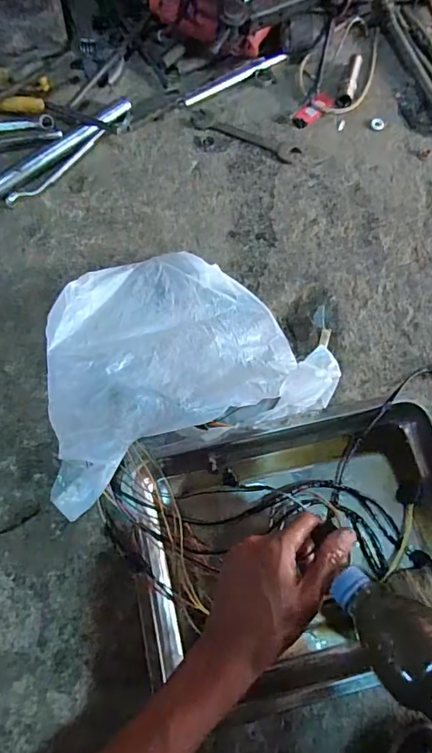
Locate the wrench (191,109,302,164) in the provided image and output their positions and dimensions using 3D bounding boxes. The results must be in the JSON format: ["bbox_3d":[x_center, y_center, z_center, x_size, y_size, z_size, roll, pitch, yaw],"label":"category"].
[{"bbox_3d":[0.041,-0.339,0.658,0.153,0.004,0.034,24,76,6],"label":"wrench"}]

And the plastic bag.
[{"bbox_3d":[-0.064,-0.028,0.516,0.297,0.111,0.251,-23,76,-7],"label":"plastic bag"}]

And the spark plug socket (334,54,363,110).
[{"bbox_3d":[0.193,-0.426,0.675,0.022,0.017,0.087,18,75,4],"label":"spark plug socket"}]

